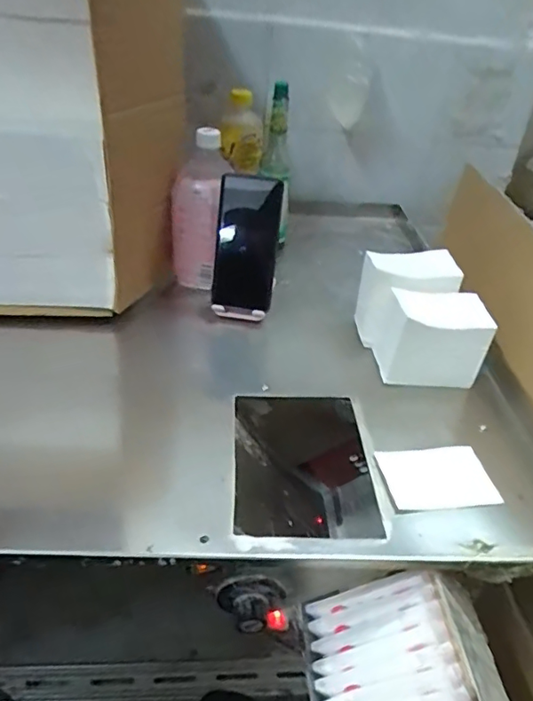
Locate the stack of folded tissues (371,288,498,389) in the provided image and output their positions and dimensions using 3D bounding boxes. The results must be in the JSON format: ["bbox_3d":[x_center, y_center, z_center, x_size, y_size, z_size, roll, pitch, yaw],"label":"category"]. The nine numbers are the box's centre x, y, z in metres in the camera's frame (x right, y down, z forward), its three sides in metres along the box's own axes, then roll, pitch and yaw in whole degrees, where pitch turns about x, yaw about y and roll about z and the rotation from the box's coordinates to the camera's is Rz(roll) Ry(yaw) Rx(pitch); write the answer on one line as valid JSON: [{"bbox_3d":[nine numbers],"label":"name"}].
[{"bbox_3d":[0.183,-0.008,0.599,0.103,0.101,0.072,2,36,-6],"label":"stack of folded tissues"}]

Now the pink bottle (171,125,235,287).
[{"bbox_3d":[-0.086,-0.180,0.704,0.078,0.190,0.063,-11,39,-22],"label":"pink bottle"}]

